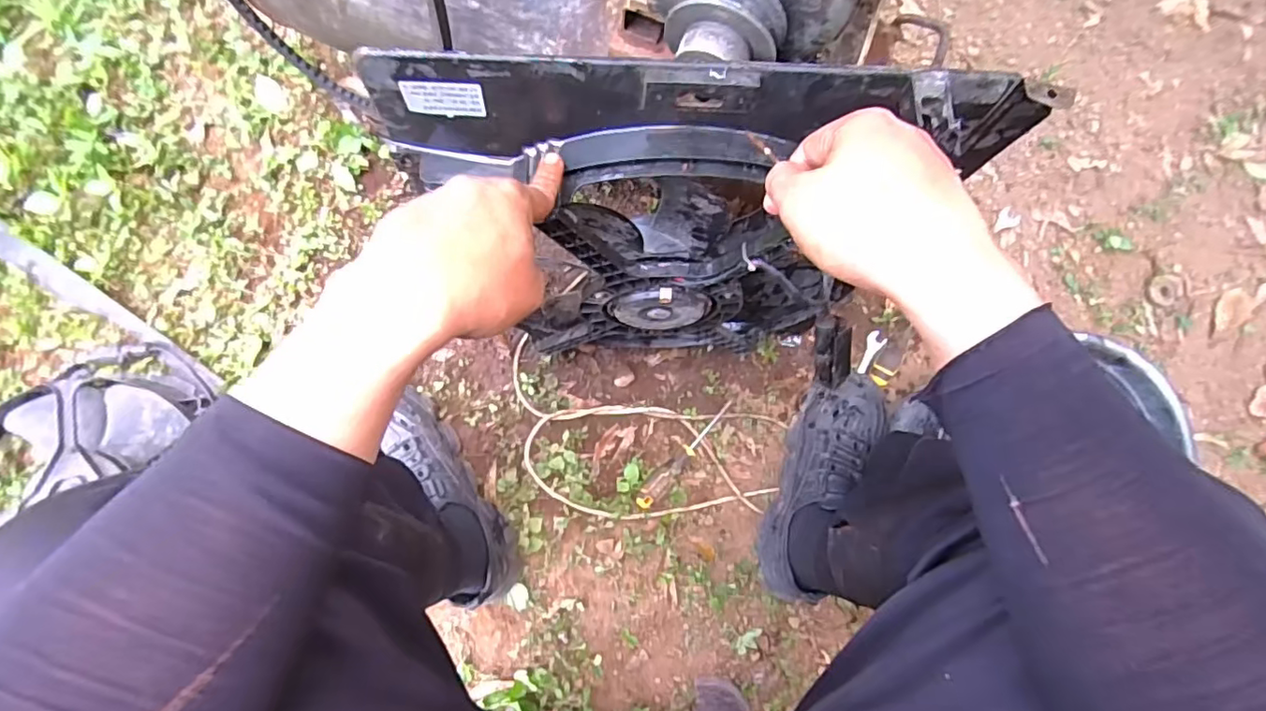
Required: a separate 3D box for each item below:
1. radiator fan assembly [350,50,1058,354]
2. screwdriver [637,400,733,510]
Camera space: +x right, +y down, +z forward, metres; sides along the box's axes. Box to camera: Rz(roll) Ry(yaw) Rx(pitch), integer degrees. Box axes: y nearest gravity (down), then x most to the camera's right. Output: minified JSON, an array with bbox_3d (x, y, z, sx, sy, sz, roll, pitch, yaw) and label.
[{"bbox_3d":[0.038,-0.087,0.517,0.432,0.400,0.120,2,58,-4],"label":"radiator fan assembly"},{"bbox_3d":[0.073,0.132,0.760,0.182,0.023,0.023,-44,88,-5],"label":"screwdriver"}]

